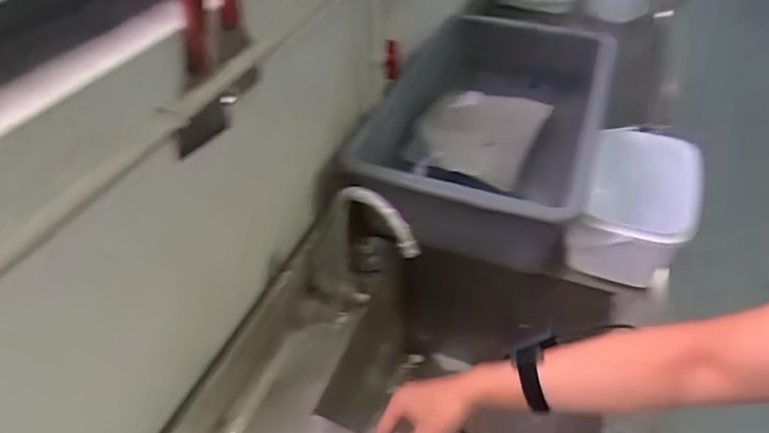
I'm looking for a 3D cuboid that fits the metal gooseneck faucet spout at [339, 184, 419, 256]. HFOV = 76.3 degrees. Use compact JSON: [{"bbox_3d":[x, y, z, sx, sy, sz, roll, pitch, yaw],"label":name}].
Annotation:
[{"bbox_3d":[-0.006,-0.001,0.650,0.137,0.050,0.023,34,55,31],"label":"metal gooseneck faucet spout"}]

